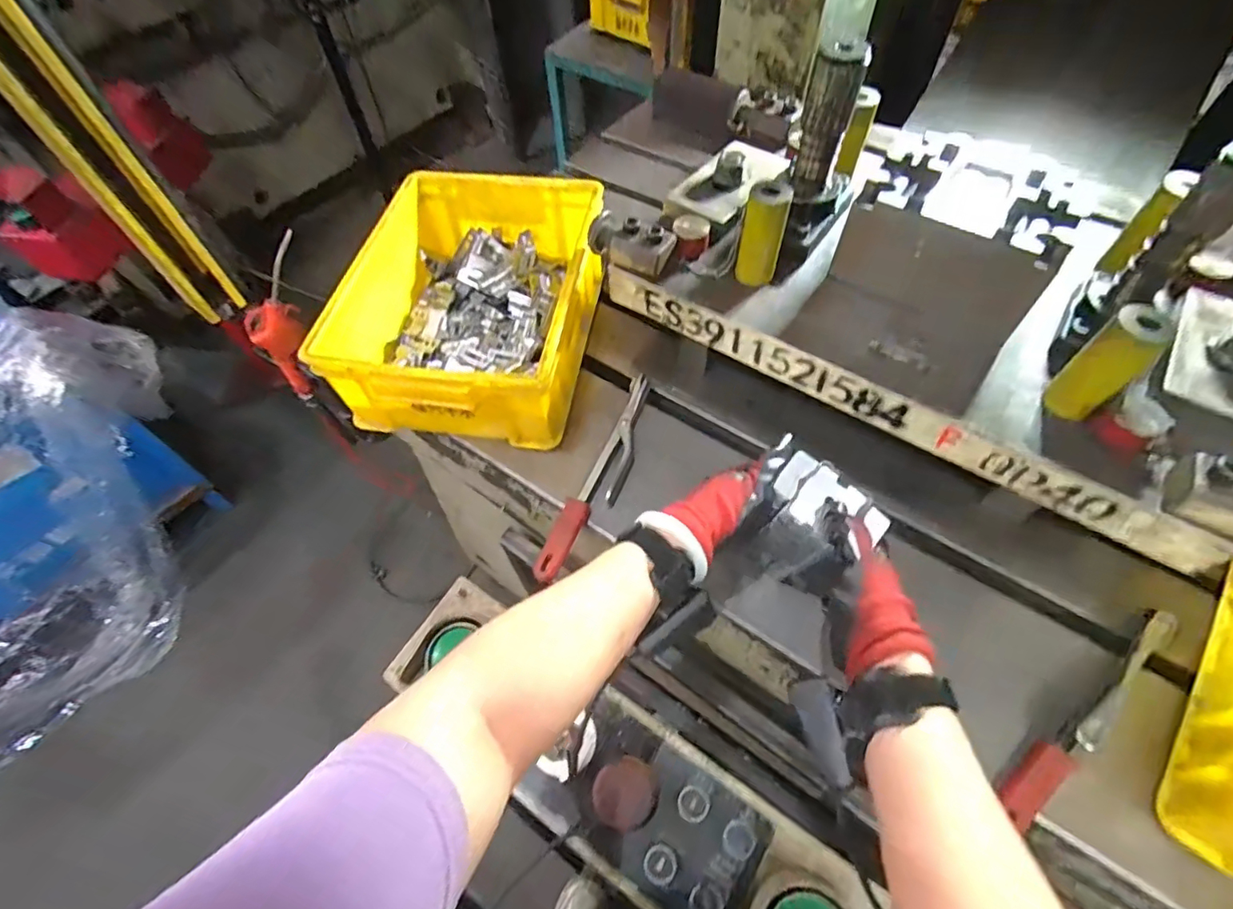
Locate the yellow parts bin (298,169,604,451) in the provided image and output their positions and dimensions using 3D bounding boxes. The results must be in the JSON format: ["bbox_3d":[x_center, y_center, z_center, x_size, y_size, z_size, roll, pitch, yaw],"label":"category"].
[{"bbox_3d":[-0.166,-0.189,0.676,0.260,0.116,0.347,9,58,7],"label":"yellow parts bin"}]

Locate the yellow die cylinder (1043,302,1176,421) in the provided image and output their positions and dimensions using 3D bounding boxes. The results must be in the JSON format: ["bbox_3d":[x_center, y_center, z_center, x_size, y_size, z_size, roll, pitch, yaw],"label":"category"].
[{"bbox_3d":[0.390,-0.070,0.443,0.030,0.095,0.039,-38,64,-20],"label":"yellow die cylinder"}]

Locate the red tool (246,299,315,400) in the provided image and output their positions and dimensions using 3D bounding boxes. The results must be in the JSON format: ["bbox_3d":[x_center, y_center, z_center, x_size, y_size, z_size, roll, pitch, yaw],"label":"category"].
[{"bbox_3d":[-0.433,-0.147,0.739,0.069,0.141,0.036,-40,64,-21],"label":"red tool"}]

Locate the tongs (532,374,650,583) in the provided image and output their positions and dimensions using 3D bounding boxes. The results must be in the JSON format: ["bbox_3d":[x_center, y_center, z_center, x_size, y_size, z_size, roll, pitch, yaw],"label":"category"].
[{"bbox_3d":[-0.012,0.020,0.604,0.042,0.018,0.262,21,60,15],"label":"tongs"}]

